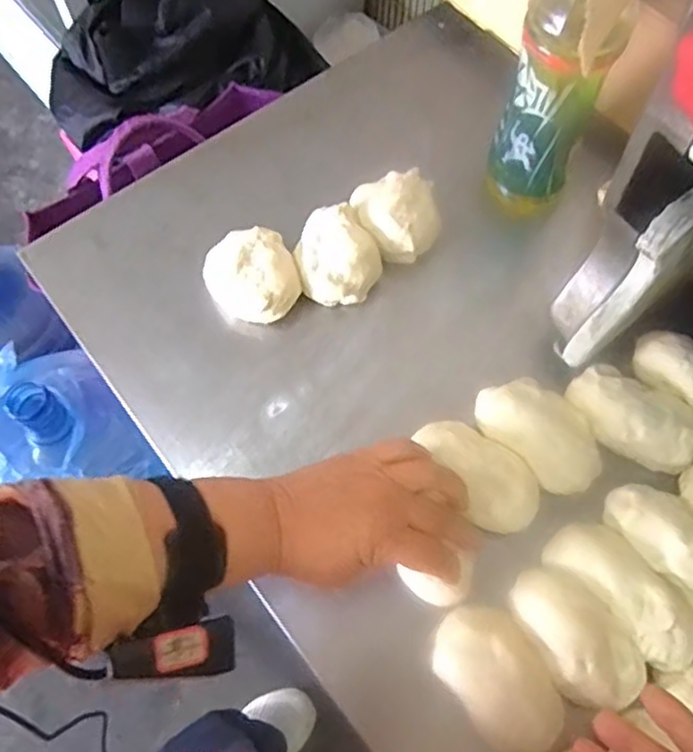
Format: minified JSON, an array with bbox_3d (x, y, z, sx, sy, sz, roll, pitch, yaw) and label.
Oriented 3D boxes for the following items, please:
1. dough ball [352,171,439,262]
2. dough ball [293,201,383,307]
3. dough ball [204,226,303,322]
[{"bbox_3d":[0.041,-0.125,0.575,0.067,0.040,0.073,0,66,0],"label":"dough ball"},{"bbox_3d":[-0.007,-0.094,0.568,0.066,0.051,0.082,-16,67,-7],"label":"dough ball"},{"bbox_3d":[-0.074,-0.077,0.562,0.072,0.043,0.071,0,66,0],"label":"dough ball"}]

